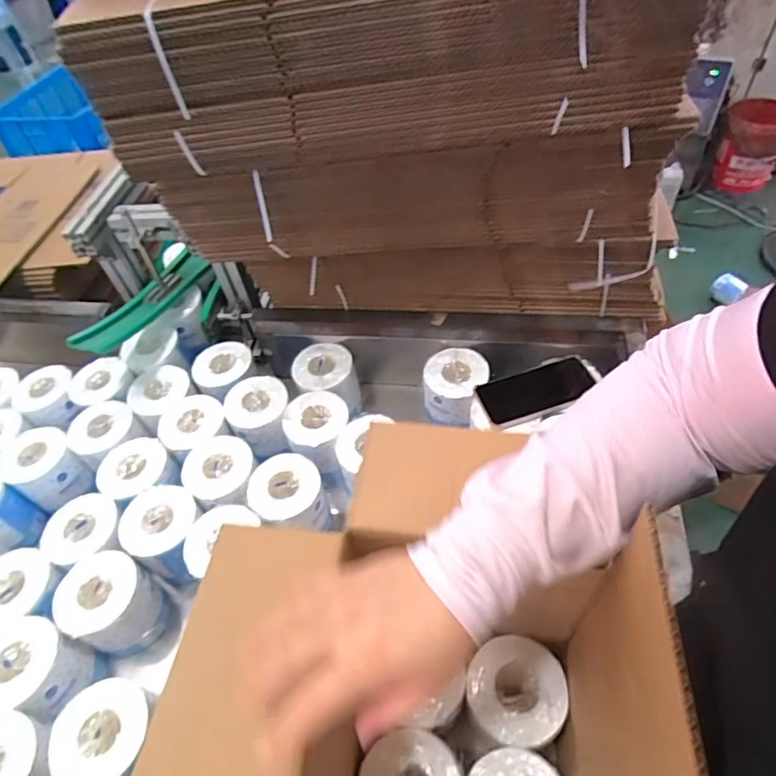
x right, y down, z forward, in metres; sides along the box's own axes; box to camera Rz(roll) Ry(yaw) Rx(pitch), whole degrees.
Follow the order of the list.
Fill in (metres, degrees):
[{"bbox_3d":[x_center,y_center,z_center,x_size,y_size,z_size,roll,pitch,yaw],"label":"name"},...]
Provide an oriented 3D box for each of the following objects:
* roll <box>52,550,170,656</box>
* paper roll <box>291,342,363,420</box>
[{"bbox_3d":[-0.343,0.272,0.660,0.102,0.098,0.095,-3,50,4],"label":"roll"},{"bbox_3d":[-0.094,-0.005,0.850,0.103,0.097,0.097,2,51,8],"label":"paper roll"}]

